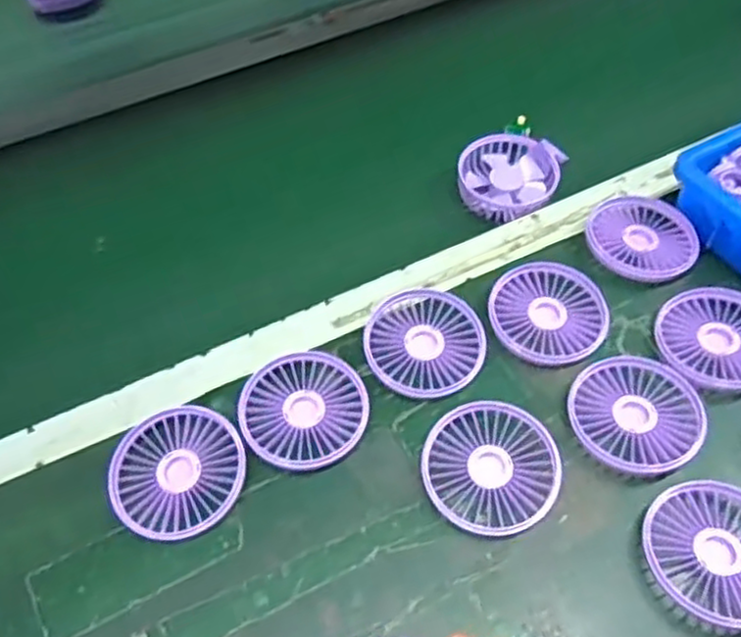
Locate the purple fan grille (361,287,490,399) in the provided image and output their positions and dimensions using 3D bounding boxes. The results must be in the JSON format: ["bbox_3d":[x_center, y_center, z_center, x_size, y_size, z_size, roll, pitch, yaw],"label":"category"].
[{"bbox_3d":[0.041,0.019,0.520,0.087,0.020,0.084,-1,54,1],"label":"purple fan grille"}]

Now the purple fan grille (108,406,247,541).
[{"bbox_3d":[-0.128,0.103,0.465,0.086,0.022,0.081,-1,54,1],"label":"purple fan grille"}]

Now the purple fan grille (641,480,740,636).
[{"bbox_3d":[0.212,0.144,0.427,0.084,0.018,0.085,-1,54,1],"label":"purple fan grille"}]

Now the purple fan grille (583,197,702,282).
[{"bbox_3d":[0.222,-0.064,0.572,0.088,0.020,0.083,4,54,5],"label":"purple fan grille"}]

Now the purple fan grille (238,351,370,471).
[{"bbox_3d":[-0.046,0.065,0.492,0.086,0.019,0.083,-1,54,1],"label":"purple fan grille"}]

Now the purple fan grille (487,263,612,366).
[{"bbox_3d":[0.135,-0.003,0.533,0.088,0.016,0.083,-1,54,1],"label":"purple fan grille"}]

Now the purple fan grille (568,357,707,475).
[{"bbox_3d":[0.183,0.066,0.482,0.087,0.013,0.085,-1,54,1],"label":"purple fan grille"}]

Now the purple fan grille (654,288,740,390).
[{"bbox_3d":[0.257,0.015,0.515,0.085,0.015,0.086,-1,54,1],"label":"purple fan grille"}]

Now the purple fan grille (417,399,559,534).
[{"bbox_3d":[0.080,0.099,0.463,0.086,0.017,0.086,-1,54,1],"label":"purple fan grille"}]

